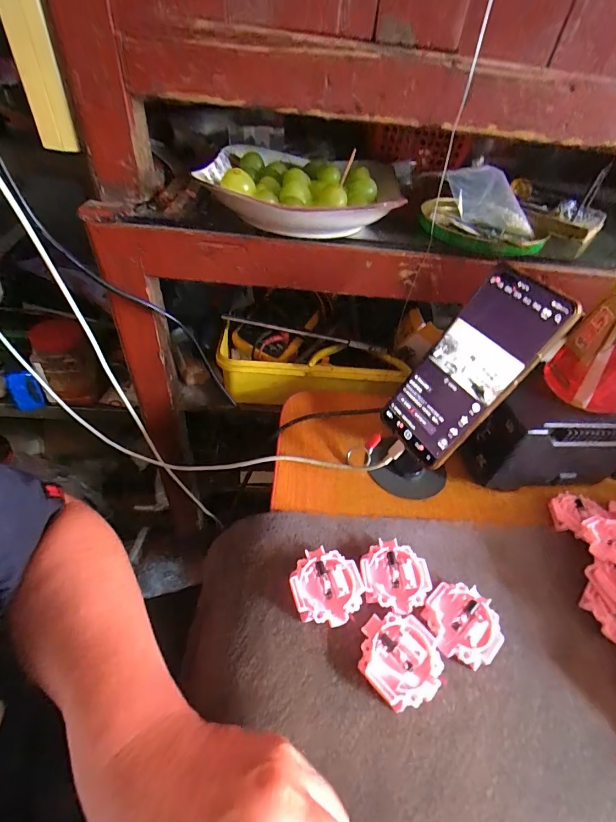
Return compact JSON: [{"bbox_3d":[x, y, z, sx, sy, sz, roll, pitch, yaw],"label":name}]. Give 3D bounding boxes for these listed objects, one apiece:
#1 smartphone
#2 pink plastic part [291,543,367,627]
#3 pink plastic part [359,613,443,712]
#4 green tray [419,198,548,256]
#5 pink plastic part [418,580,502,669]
[{"bbox_3d":[0.131,-0.033,0.320,0.010,0.163,0.073,11,35,-41],"label":"smartphone"},{"bbox_3d":[0.014,0.134,0.293,0.053,0.015,0.053,4,45,-4],"label":"pink plastic part"},{"bbox_3d":[0.062,0.168,0.264,0.052,0.014,0.055,4,45,-4],"label":"pink plastic part"},{"bbox_3d":[0.175,-0.195,0.411,0.112,0.024,0.118,8,44,1],"label":"green tray"},{"bbox_3d":[0.113,0.157,0.285,0.052,0.016,0.053,4,45,-4],"label":"pink plastic part"}]

